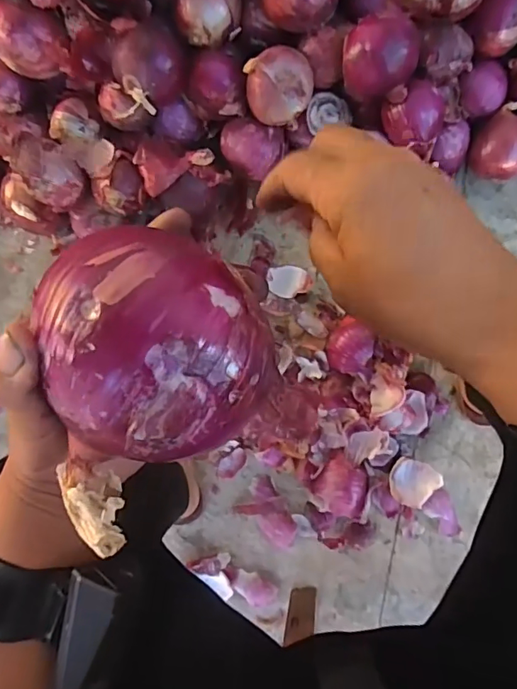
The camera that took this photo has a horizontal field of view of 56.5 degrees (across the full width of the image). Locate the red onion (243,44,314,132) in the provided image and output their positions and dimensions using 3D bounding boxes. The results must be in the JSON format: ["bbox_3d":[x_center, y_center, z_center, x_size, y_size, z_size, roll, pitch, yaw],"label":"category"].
[{"bbox_3d":[0.027,-0.322,0.606,0.079,0.070,0.070,-15,88,9],"label":"red onion"}]

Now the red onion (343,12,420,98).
[{"bbox_3d":[0.142,-0.334,0.563,0.087,0.069,0.069,2,91,9],"label":"red onion"}]

